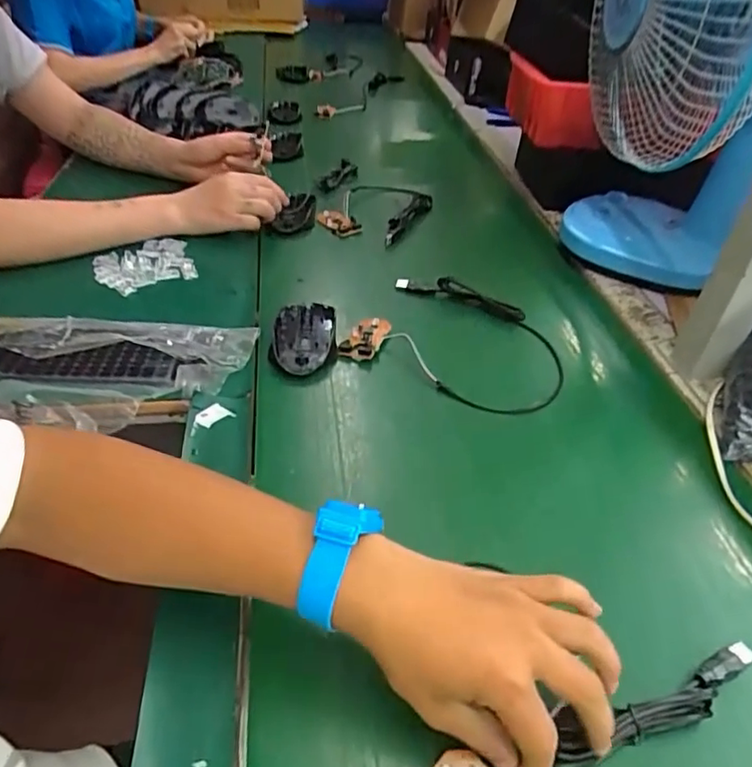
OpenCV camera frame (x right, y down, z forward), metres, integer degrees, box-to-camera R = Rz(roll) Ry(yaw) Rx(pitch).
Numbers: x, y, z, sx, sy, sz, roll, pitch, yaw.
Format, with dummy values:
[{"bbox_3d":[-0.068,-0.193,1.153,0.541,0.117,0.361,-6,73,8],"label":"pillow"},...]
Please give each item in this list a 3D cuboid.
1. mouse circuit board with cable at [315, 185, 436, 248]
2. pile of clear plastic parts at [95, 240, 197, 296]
[{"bbox_3d":[0.004,-0.252,0.842,0.127,0.020,0.177,16,42,15],"label":"mouse circuit board with cable"},{"bbox_3d":[-0.266,-0.135,0.676,0.104,0.015,0.089,-16,44,-21],"label":"pile of clear plastic parts"}]

